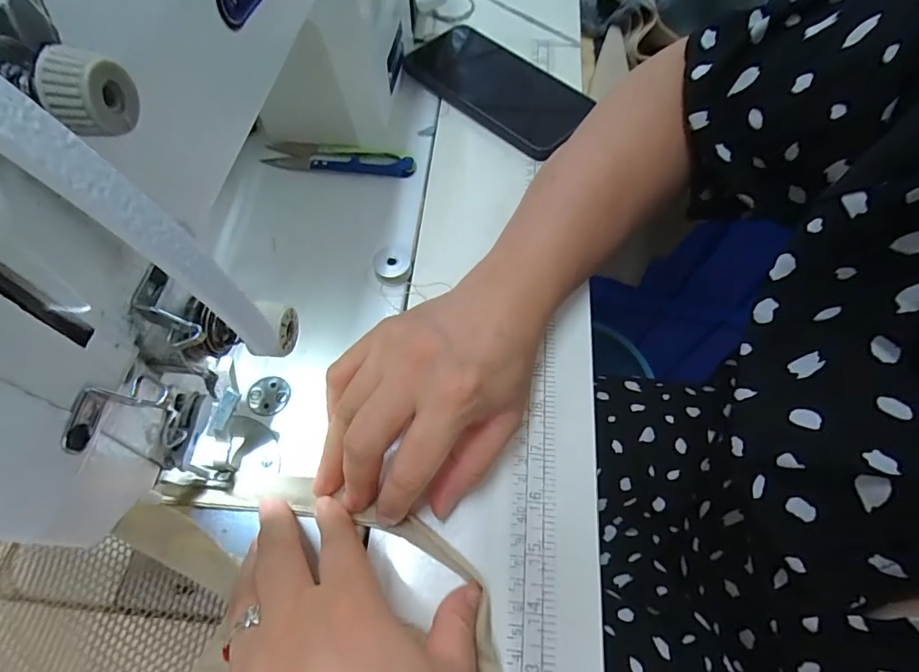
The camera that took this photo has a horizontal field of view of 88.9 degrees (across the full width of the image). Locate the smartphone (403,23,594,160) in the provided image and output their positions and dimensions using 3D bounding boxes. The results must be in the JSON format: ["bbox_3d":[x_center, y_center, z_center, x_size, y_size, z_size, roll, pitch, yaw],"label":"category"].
[{"bbox_3d":[0.032,-0.216,0.404,0.167,0.013,0.084,39,69,18],"label":"smartphone"}]

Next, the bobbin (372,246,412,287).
[{"bbox_3d":[-0.046,-0.048,0.318,0.025,0.011,0.027,0,62,0],"label":"bobbin"}]

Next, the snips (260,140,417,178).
[{"bbox_3d":[-0.094,-0.141,0.367,0.118,0.008,0.028,6,63,3],"label":"snips"}]

